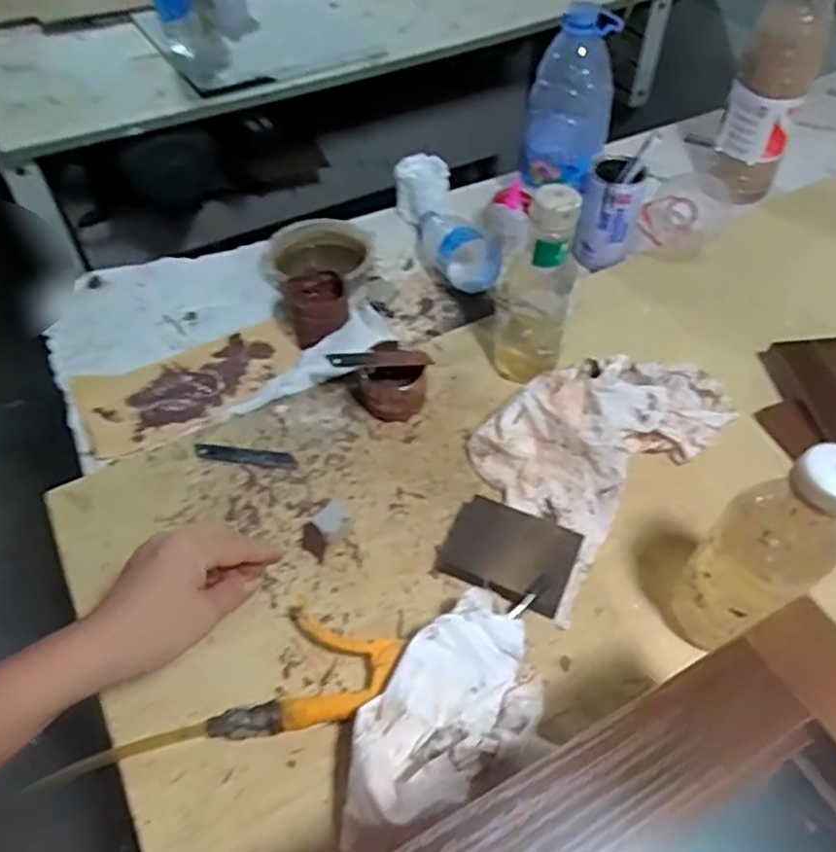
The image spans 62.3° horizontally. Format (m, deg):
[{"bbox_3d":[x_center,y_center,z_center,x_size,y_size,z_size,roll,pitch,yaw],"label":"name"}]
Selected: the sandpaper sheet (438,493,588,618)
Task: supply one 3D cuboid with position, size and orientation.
[{"bbox_3d":[0.075,0.105,0.565,0.106,0.033,0.077,18,54,14],"label":"sandpaper sheet"}]

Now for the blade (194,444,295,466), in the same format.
[{"bbox_3d":[-0.163,0.027,0.654,0.096,0.005,0.016,5,52,4],"label":"blade"}]

